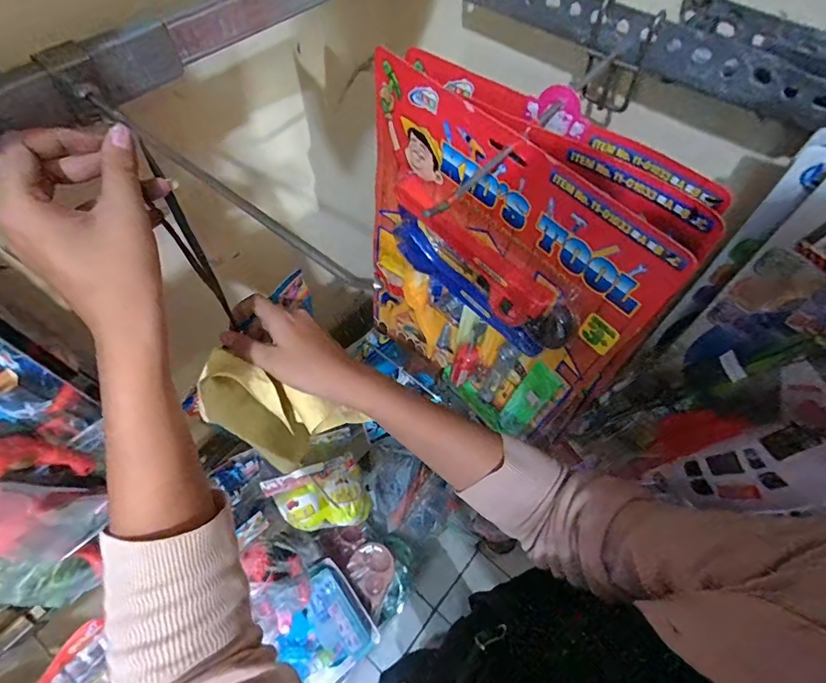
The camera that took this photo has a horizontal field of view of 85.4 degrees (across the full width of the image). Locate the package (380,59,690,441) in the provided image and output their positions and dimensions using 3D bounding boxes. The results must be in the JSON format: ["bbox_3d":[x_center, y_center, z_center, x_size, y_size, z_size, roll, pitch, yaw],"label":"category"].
[{"bbox_3d":[0.059,-0.041,0.418,0.033,0.336,0.258,-38,66,-21],"label":"package"}]

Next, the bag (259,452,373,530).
[{"bbox_3d":[-0.147,0.248,0.717,0.137,0.187,0.050,-18,39,-12],"label":"bag"}]

